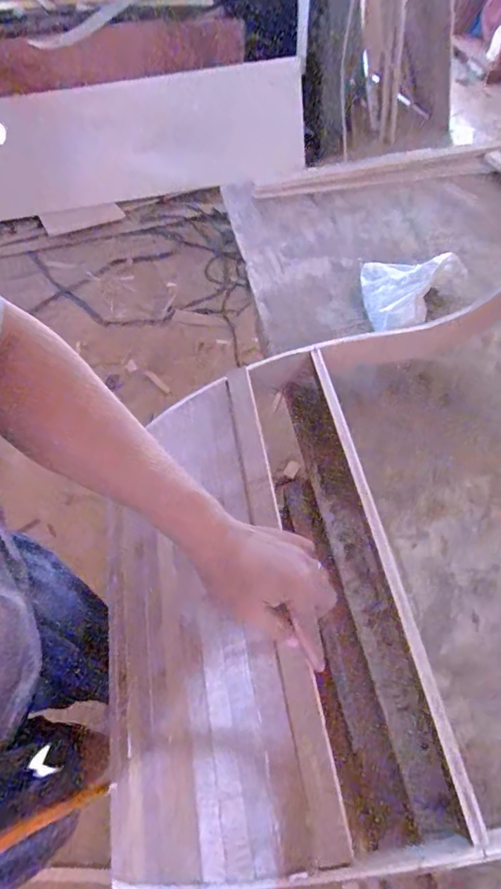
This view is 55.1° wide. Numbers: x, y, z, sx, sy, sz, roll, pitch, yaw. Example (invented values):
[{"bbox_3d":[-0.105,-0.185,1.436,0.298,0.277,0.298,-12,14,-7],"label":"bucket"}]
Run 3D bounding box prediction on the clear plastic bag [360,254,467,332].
[{"bbox_3d":[0.223,-0.232,0.697,0.138,0.079,0.140,29,62,20],"label":"clear plastic bag"}]

